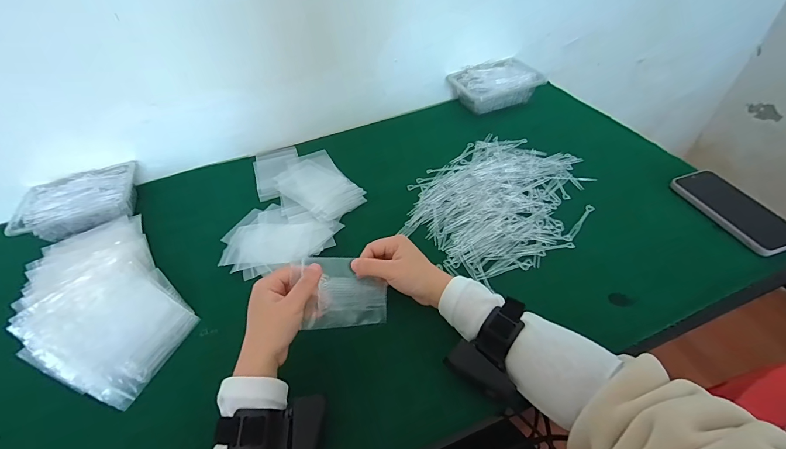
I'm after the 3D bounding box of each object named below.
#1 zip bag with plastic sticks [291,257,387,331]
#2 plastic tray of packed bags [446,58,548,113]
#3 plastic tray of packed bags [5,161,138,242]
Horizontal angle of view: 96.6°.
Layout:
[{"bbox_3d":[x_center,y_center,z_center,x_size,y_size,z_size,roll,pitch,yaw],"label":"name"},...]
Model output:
[{"bbox_3d":[-0.057,0.081,0.419,0.108,0.008,0.081,4,83,-27],"label":"zip bag with plastic sticks"},{"bbox_3d":[0.219,-0.301,0.770,0.175,0.066,0.118,-19,49,-11],"label":"plastic tray of packed bags"},{"bbox_3d":[-0.540,-0.040,0.605,0.169,0.046,0.115,-19,49,-12],"label":"plastic tray of packed bags"}]

